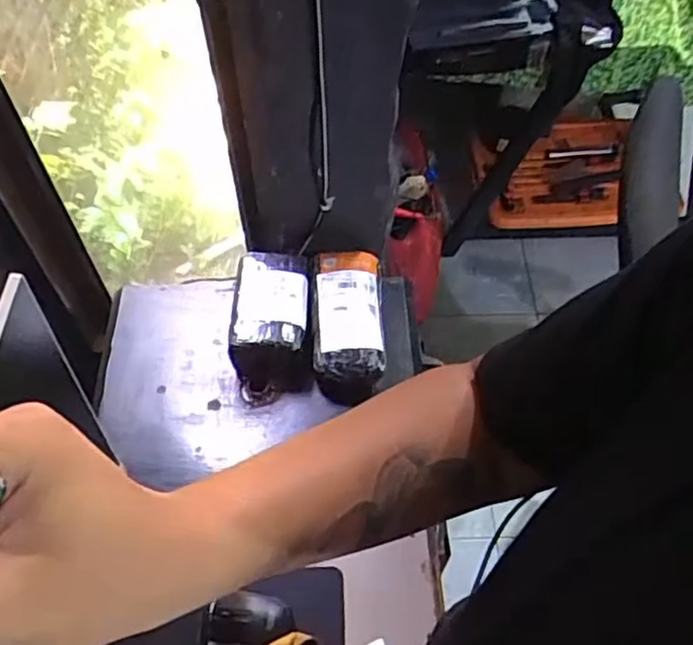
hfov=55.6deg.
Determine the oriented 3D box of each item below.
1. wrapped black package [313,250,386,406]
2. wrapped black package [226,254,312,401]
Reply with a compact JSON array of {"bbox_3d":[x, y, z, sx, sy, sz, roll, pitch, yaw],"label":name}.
[{"bbox_3d":[0.003,0.000,1.099,0.113,0.085,0.247,-1,56,0],"label":"wrapped black package"},{"bbox_3d":[-0.121,0.007,1.096,0.128,0.104,0.234,-1,56,0],"label":"wrapped black package"}]

